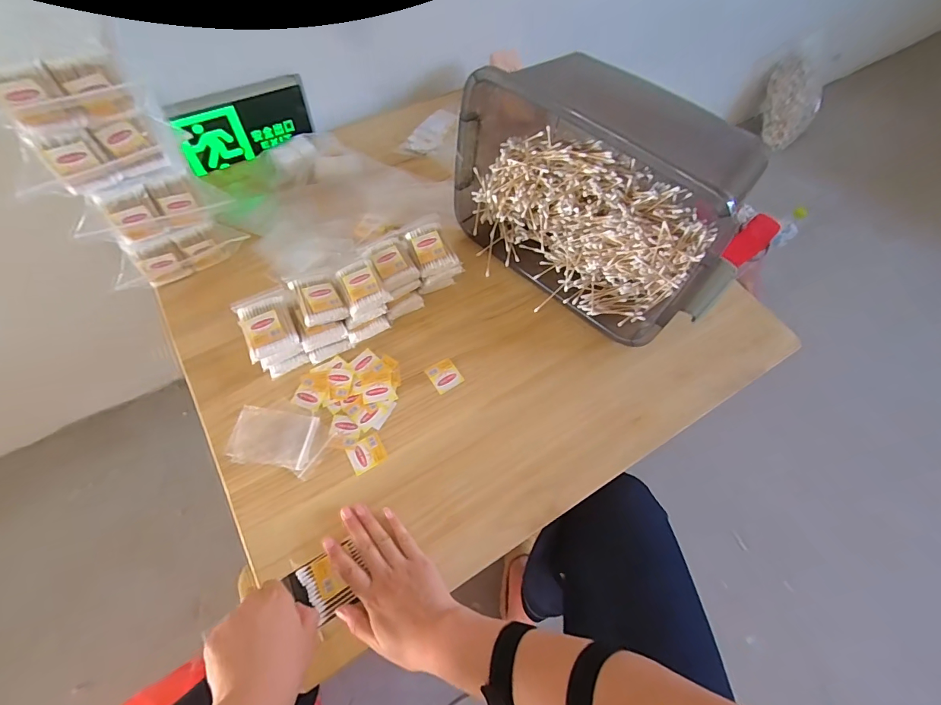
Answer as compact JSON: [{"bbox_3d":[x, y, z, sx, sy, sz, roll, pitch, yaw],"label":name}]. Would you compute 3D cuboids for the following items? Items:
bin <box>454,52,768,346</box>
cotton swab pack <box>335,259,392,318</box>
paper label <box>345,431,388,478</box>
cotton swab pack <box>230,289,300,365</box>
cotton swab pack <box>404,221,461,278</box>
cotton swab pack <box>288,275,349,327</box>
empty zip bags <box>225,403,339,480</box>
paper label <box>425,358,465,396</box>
[{"bbox_3d":[0.173,-0.216,0.602,0.209,0.240,0.404,-40,69,-21],"label":"bin"},{"bbox_3d":[-0.146,-0.089,0.578,0.051,0.016,0.075,-25,65,-15],"label":"cotton swab pack"},{"bbox_3d":[-0.129,0.126,0.539,0.044,0.004,0.039,-26,72,-15],"label":"paper label"},{"bbox_3d":[-0.258,-0.041,0.547,0.064,0.019,0.092,-24,65,-15],"label":"cotton swab pack"},{"bbox_3d":[-0.057,-0.149,0.616,0.056,0.027,0.073,-23,64,-14],"label":"cotton swab pack"},{"bbox_3d":[-0.201,-0.071,0.568,0.054,0.017,0.076,-19,65,-27],"label":"cotton swab pack"},{"bbox_3d":[-0.235,0.104,0.540,0.118,0.013,0.081,12,61,4],"label":"empty zip bags"},{"bbox_3d":[-0.035,0.032,0.593,0.040,0.007,0.042,-31,76,-14],"label":"paper label"}]

